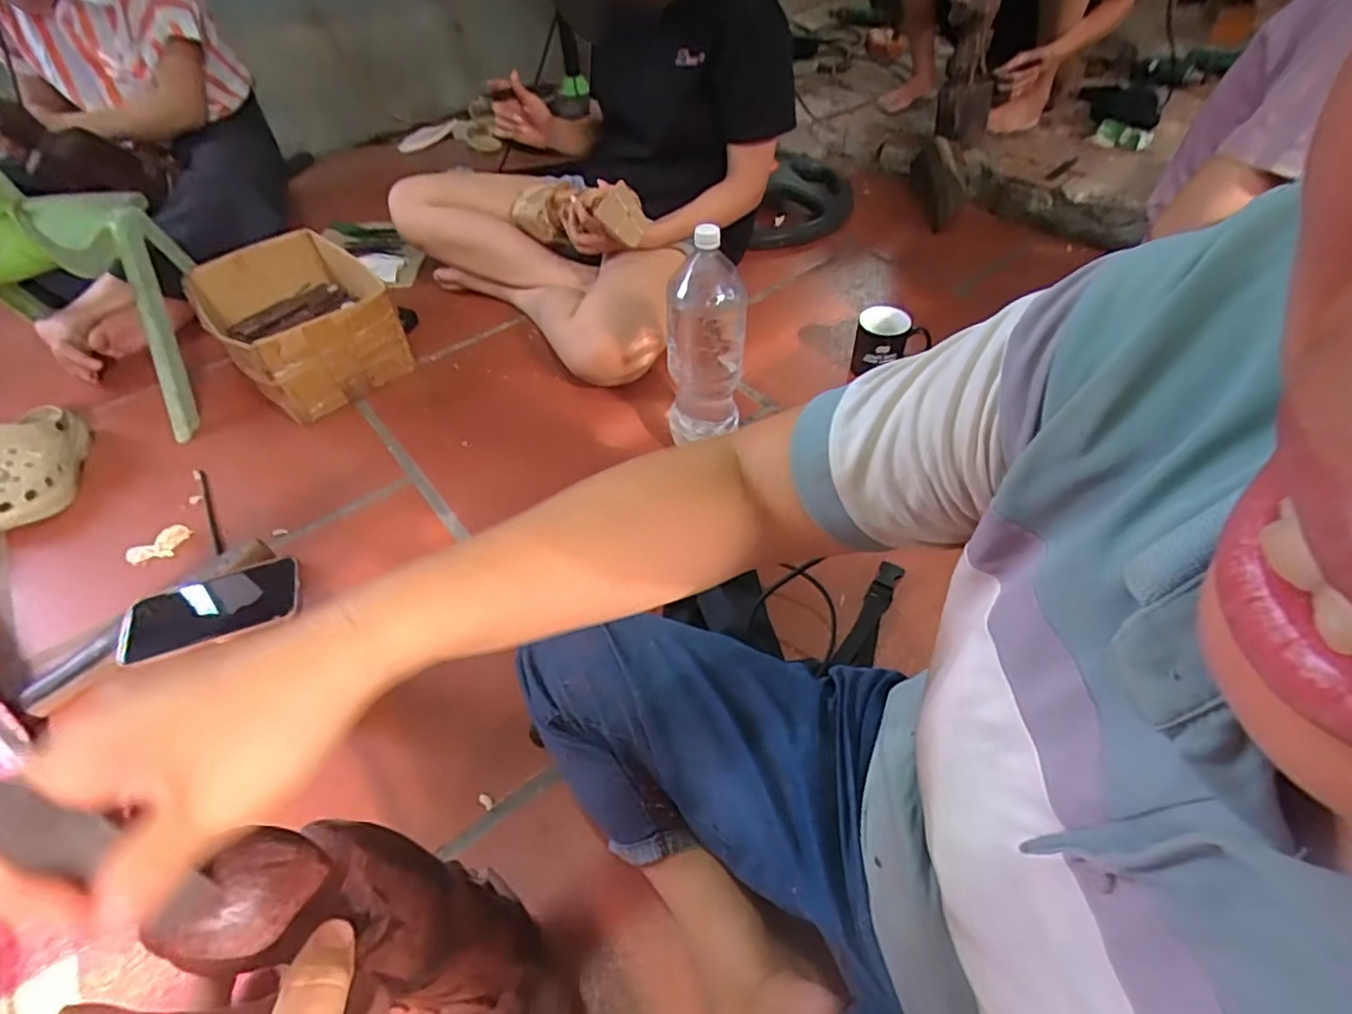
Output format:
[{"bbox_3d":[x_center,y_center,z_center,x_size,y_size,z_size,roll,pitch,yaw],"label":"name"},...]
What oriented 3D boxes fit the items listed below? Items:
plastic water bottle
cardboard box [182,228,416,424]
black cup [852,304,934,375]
[{"bbox_3d":[0.040,-0.208,0.856,0.103,0.309,0.084,-1,49,3],"label":"plastic water bottle"},{"bbox_3d":[-0.650,-0.328,1.106,0.256,0.145,0.322,-34,58,-25],"label":"cardboard box"},{"bbox_3d":[0.349,-0.270,1.052,0.104,0.111,0.088,-25,52,-17],"label":"black cup"}]

